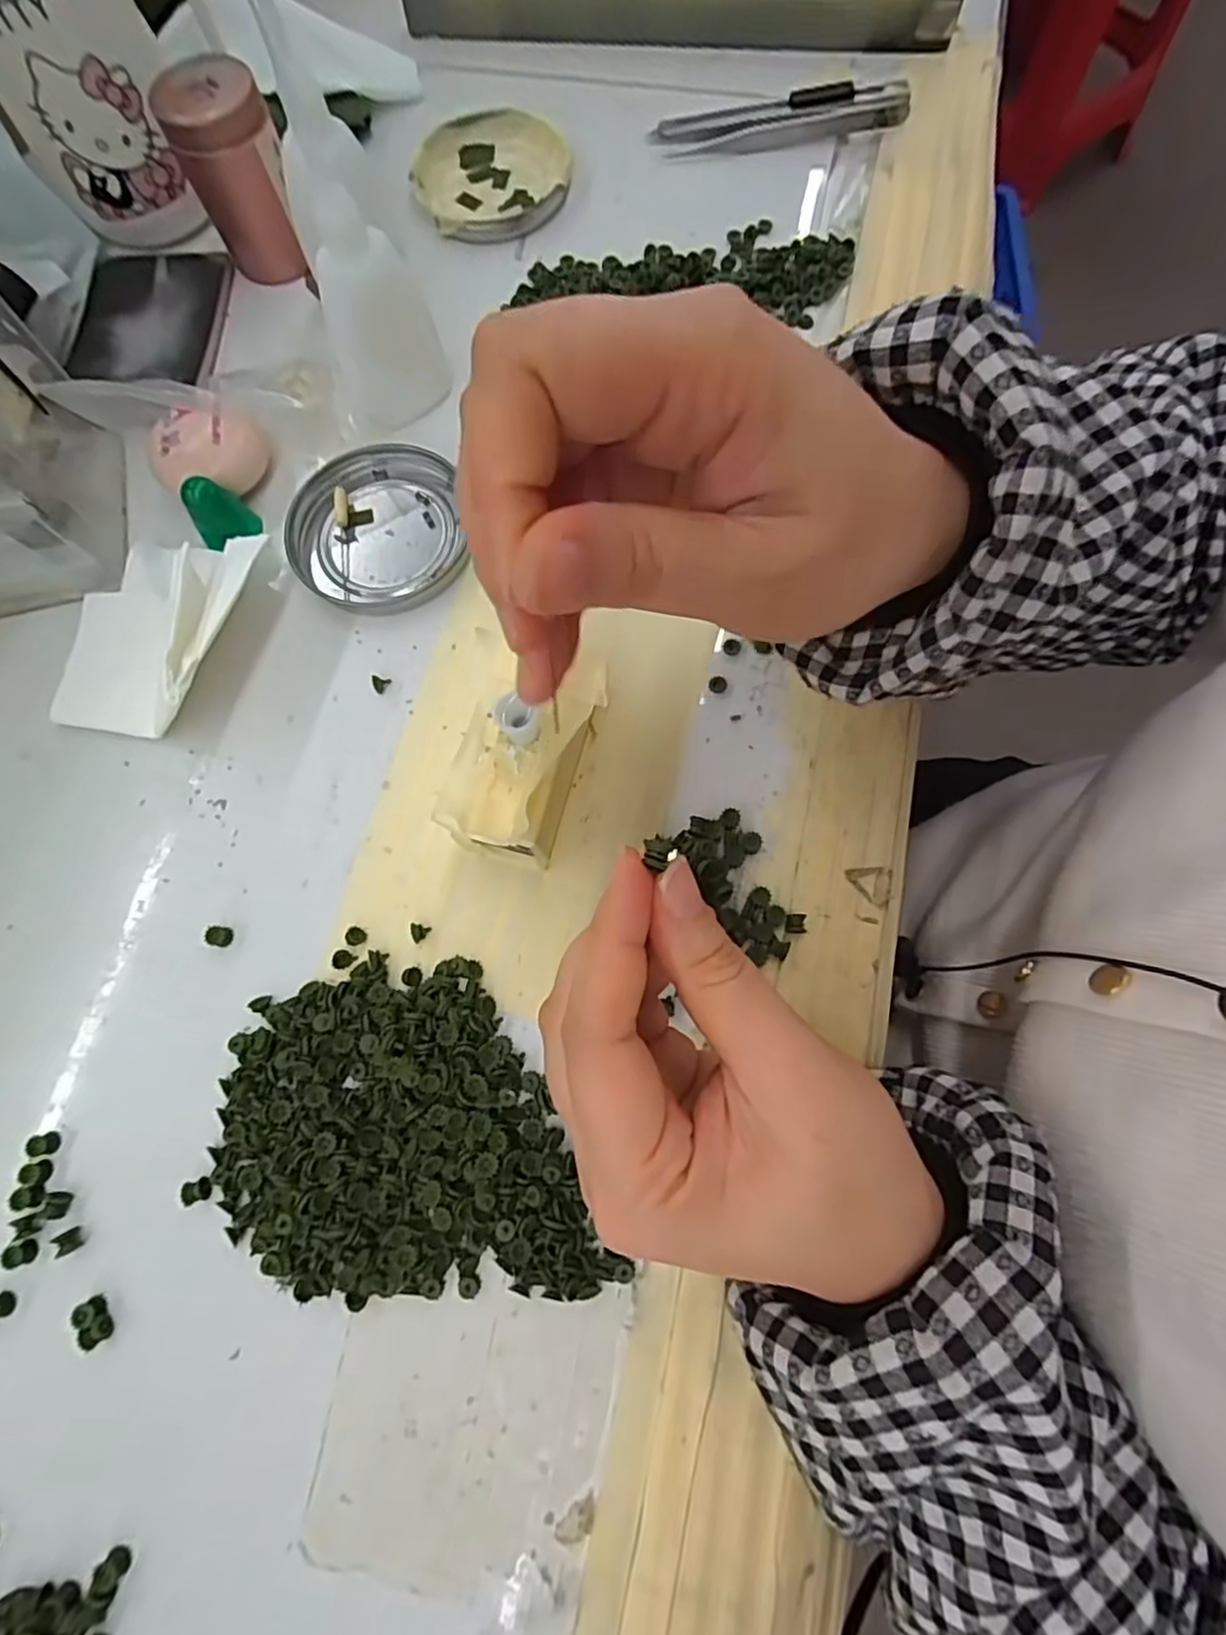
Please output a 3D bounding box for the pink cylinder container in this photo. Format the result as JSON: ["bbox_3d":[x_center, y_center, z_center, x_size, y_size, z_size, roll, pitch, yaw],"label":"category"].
[{"bbox_3d":[-0.170,-0.290,0.304,0.039,0.068,0.048,-33,76,-7],"label":"pink cylinder container"}]

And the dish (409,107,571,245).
[{"bbox_3d":[-0.063,-0.328,0.339,0.078,0.010,0.079,-1,74,2],"label":"dish"}]

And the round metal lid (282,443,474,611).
[{"bbox_3d":[-0.102,-0.124,0.286,0.070,0.009,0.076,-1,74,2],"label":"round metal lid"}]

